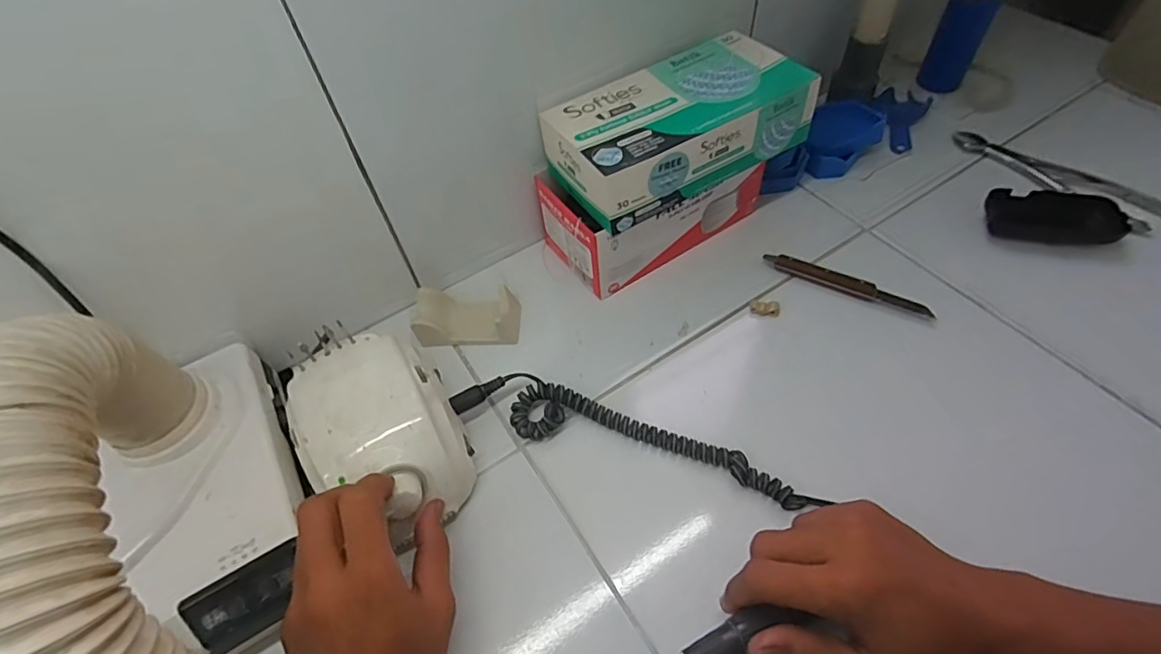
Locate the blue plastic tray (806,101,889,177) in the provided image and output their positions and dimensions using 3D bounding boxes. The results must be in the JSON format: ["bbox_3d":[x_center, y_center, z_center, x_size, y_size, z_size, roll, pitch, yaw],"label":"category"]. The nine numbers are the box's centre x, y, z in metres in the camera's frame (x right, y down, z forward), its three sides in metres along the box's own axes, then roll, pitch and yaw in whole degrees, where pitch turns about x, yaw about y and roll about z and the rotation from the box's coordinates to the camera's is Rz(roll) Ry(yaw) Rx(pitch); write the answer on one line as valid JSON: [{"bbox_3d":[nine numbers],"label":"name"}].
[{"bbox_3d":[0.276,-0.206,0.593,0.088,0.046,0.064,-31,57,-17],"label":"blue plastic tray"}]

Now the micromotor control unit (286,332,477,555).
[{"bbox_3d":[-0.144,0.078,0.404,0.103,0.069,0.133,-29,56,-15],"label":"micromotor control unit"}]

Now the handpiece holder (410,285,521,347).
[{"bbox_3d":[-0.102,-0.008,0.503,0.090,0.031,0.056,-3,53,3],"label":"handpiece holder"}]

